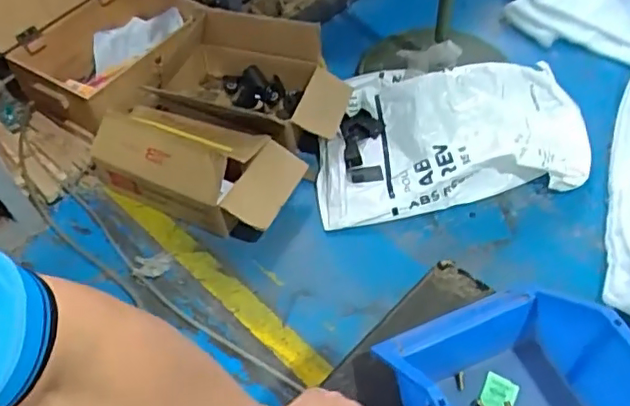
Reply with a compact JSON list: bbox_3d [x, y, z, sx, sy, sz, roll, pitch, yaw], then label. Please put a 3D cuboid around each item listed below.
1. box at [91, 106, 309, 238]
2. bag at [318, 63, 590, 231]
[{"bbox_3d":[-0.287,-0.087,1.422,0.495,0.158,0.220,19,55,18],"label":"box"},{"bbox_3d":[0.323,-0.174,1.484,0.627,0.132,0.405,-4,51,0],"label":"bag"}]

